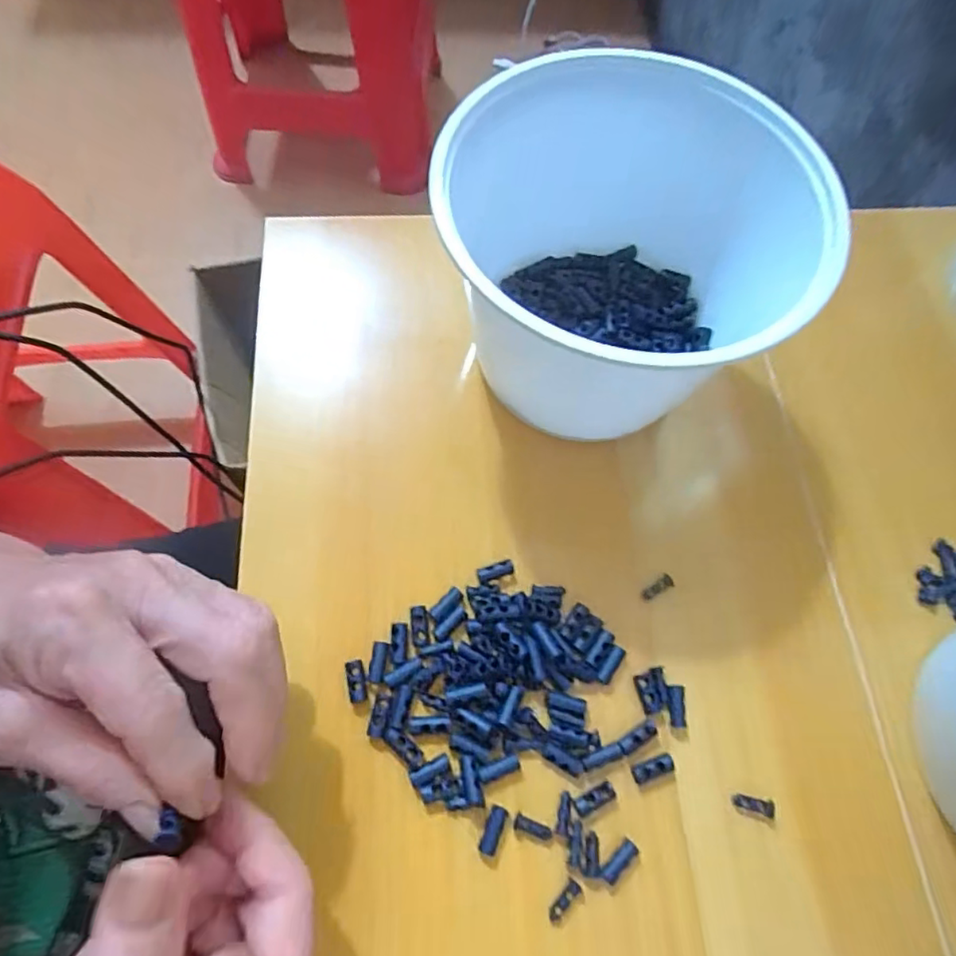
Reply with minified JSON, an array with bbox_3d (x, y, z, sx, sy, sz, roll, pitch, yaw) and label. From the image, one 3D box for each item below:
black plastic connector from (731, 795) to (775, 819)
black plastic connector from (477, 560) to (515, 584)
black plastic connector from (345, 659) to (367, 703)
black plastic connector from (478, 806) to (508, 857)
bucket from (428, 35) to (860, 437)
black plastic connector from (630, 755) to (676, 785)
[{"bbox_3d":[0.121,0.143,0.260,0.017,0.004,0.007,15,69,3],"label":"black plastic connector"},{"bbox_3d":[0.008,0.046,0.289,0.018,0.005,0.007,-18,71,-9],"label":"black plastic connector"},{"bbox_3d":[-0.055,0.092,0.268,0.008,0.004,0.019,-12,70,-7],"label":"black plastic connector"},{"bbox_3d":[0.007,0.148,0.248,0.007,0.004,0.018,24,70,7],"label":"black plastic connector"},{"bbox_3d":[0.068,-0.100,0.290,0.158,0.114,0.173,1,69,-2],"label":"bucket"},{"bbox_3d":[0.078,0.129,0.261,0.019,0.004,0.008,-18,71,-9],"label":"black plastic connector"}]

